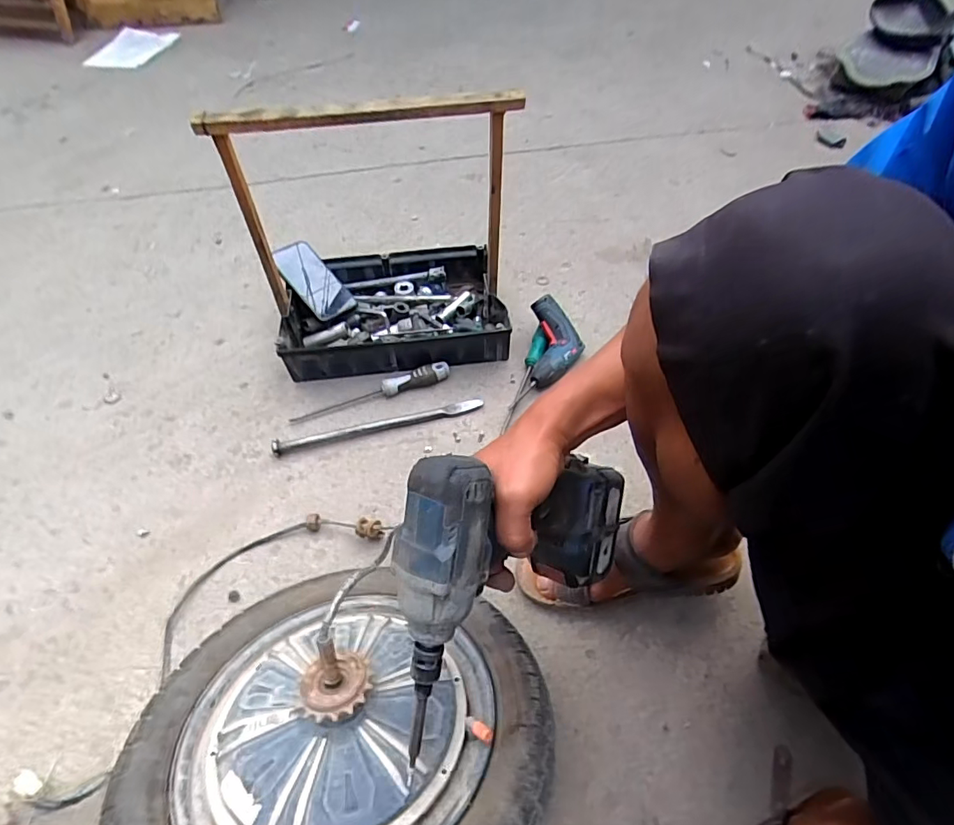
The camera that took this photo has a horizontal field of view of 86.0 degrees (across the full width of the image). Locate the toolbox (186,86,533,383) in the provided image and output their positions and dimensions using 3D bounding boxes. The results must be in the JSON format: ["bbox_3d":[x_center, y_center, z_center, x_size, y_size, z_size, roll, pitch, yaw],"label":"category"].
[{"bbox_3d":[-0.131,-0.244,0.718,0.348,0.369,0.201,-6,54,-7],"label":"toolbox"}]

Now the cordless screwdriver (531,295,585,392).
[{"bbox_3d":[0.128,-0.111,0.811,0.085,0.061,0.144,0,55,0],"label":"cordless screwdriver"}]

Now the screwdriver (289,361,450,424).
[{"bbox_3d":[-0.159,-0.029,0.779,0.247,0.032,0.025,-21,55,-12],"label":"screwdriver"}]

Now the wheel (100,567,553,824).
[{"bbox_3d":[-0.121,0.288,0.447,0.355,0.146,0.338,6,27,15],"label":"wheel"}]

